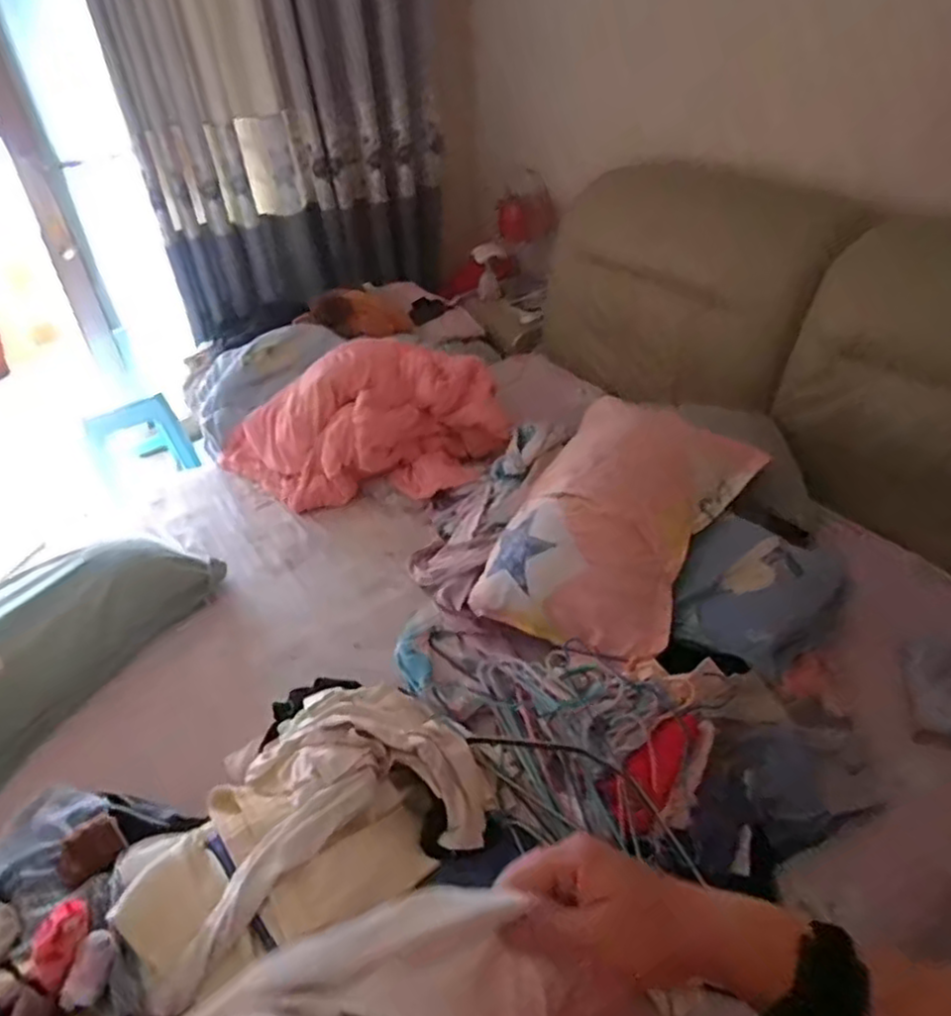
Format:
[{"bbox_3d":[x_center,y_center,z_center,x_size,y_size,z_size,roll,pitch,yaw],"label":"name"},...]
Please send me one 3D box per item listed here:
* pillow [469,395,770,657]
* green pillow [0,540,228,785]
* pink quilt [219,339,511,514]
[{"bbox_3d":[0.301,-0.018,1.442,0.370,0.176,0.607,19,43,26],"label":"pillow"},{"bbox_3d":[-0.877,0.266,1.371,0.328,0.177,0.664,15,42,23],"label":"green pillow"},{"bbox_3d":[-0.328,-0.238,1.889,0.716,0.292,0.469,22,45,30],"label":"pink quilt"}]

